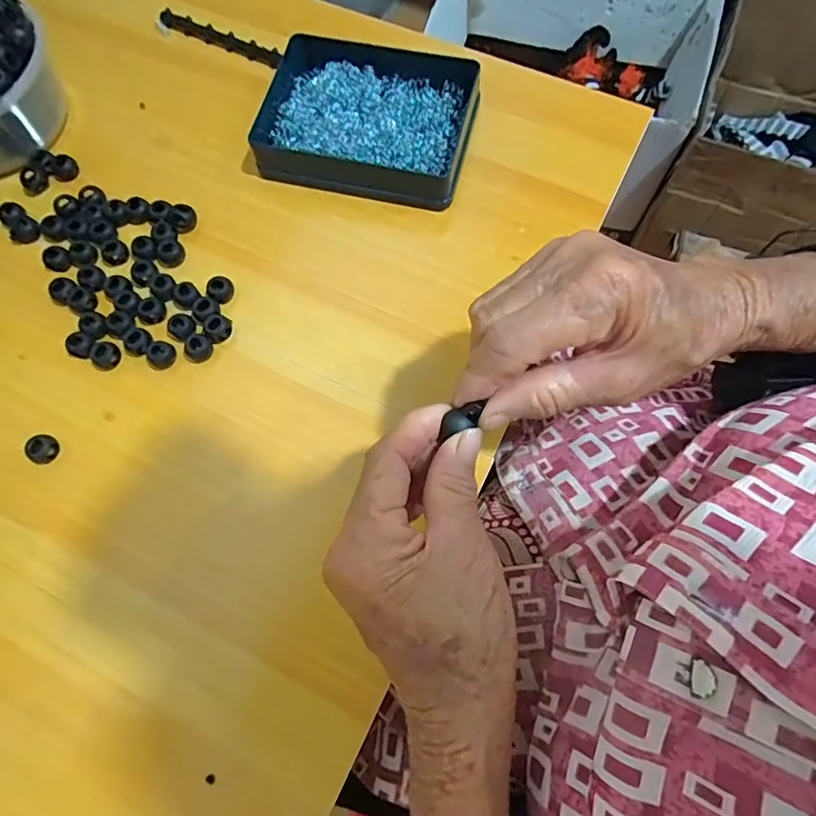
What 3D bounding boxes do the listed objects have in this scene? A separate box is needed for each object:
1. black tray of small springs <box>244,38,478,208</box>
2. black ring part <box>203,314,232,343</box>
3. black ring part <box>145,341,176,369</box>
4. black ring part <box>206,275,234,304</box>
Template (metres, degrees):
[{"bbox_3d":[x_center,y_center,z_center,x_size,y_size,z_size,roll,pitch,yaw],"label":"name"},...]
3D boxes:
[{"bbox_3d":[-0.032,-0.211,0.387,0.153,0.030,0.111,13,73,6],"label":"black tray of small springs"},{"bbox_3d":[-0.126,-0.053,0.350,0.016,0.011,0.018,-32,74,-8],"label":"black ring part"},{"bbox_3d":[-0.163,-0.035,0.347,0.018,0.009,0.017,-1,73,2],"label":"black ring part"},{"bbox_3d":[-0.128,-0.081,0.358,0.016,0.010,0.015,-16,73,-3],"label":"black ring part"}]

